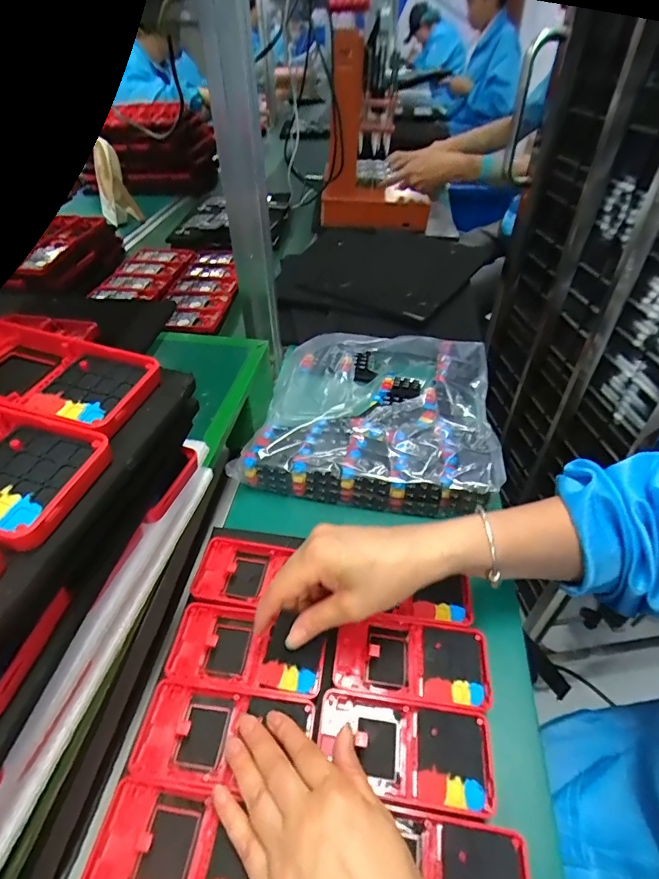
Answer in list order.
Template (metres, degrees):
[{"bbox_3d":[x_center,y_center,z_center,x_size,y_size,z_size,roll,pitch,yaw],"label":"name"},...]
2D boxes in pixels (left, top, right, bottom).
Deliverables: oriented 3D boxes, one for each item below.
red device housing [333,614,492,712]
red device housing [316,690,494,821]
[{"bbox_3d":[0.066,0.175,0.365,0.118,0.009,0.062,6,41,8],"label":"red device housing"},{"bbox_3d":[0.052,0.221,0.326,0.119,0.023,0.065,5,41,7],"label":"red device housing"}]

